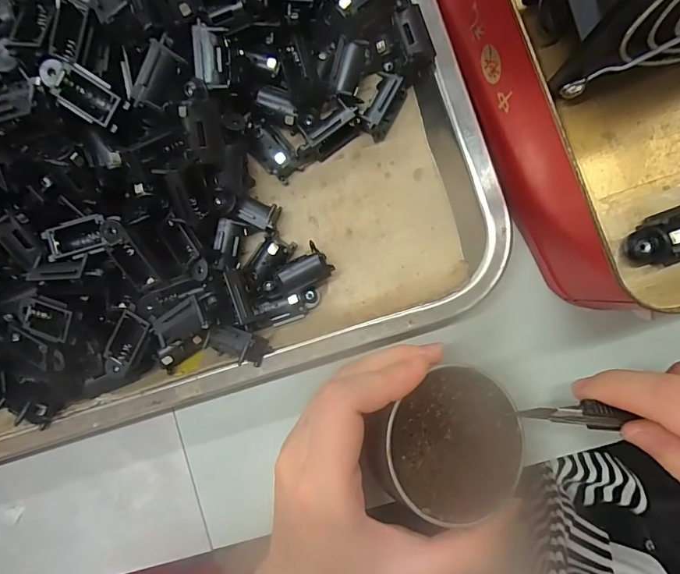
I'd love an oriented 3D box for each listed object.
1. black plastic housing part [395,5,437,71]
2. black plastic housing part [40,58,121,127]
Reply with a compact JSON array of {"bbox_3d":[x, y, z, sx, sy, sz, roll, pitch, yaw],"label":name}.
[{"bbox_3d":[0.036,-0.118,0.208,0.013,0.009,0.027,-17,88,4],"label":"black plastic housing part"},{"bbox_3d":[-0.112,-0.085,0.188,0.033,0.007,0.018,34,92,5],"label":"black plastic housing part"}]

